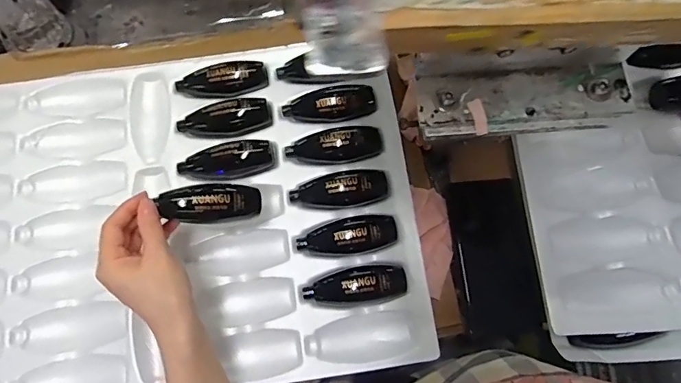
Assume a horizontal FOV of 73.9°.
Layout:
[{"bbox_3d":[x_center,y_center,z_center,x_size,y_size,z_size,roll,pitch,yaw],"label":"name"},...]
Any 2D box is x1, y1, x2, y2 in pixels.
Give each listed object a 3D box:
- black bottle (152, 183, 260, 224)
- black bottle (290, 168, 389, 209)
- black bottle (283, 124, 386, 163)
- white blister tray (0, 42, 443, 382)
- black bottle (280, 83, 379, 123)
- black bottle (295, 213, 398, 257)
[{"bbox_3d":[-0.121,0.010,0.428,0.090,0.033,0.032,-1,72,-19],"label":"black bottle"},{"bbox_3d":[-0.001,-0.007,0.468,0.101,0.026,0.039,-8,74,-4],"label":"black bottle"},{"bbox_3d":[-0.007,-0.053,0.483,0.102,0.022,0.037,-1,74,-2],"label":"black bottle"},{"bbox_3d":[-0.195,0.028,0.476,0.545,0.037,0.359,-6,74,-3],"label":"white blister tray"},{"bbox_3d":[-0.014,-0.094,0.492,0.101,0.022,0.035,-6,72,13],"label":"black bottle"},{"bbox_3d":[0.008,0.043,0.458,0.100,0.024,0.038,-11,75,-5],"label":"black bottle"}]

